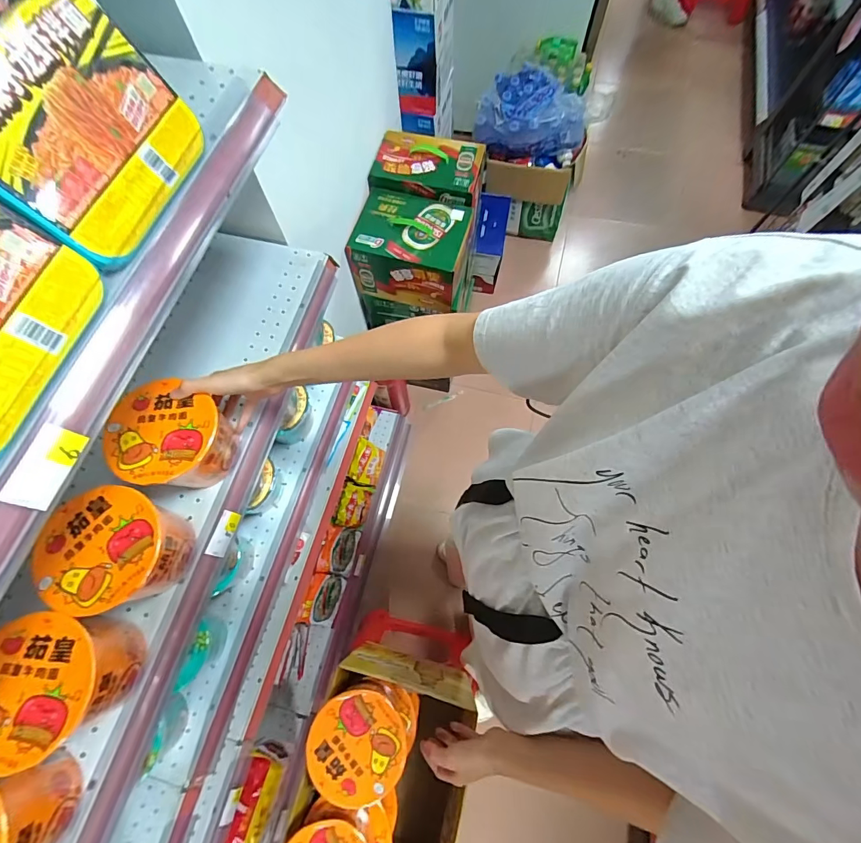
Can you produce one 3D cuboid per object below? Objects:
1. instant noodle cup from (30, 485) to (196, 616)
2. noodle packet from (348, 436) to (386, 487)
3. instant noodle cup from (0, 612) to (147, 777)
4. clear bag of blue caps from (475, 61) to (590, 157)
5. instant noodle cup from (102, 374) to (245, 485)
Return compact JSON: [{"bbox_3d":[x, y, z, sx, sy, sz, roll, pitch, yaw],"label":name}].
[{"bbox_3d":[-0.367,0.154,0.484,0.123,0.101,0.128,0,69,1],"label":"instant noodle cup"},{"bbox_3d":[-0.194,0.128,1.250,0.034,0.104,0.135,-6,60,47],"label":"noodle packet"},{"bbox_3d":[-0.400,0.278,0.434,0.125,0.100,0.125,0,69,1],"label":"instant noodle cup"},{"bbox_3d":[0.356,-1.144,1.459,0.376,0.182,0.277,2,70,2],"label":"clear bag of blue caps"},{"bbox_3d":[-0.329,0.029,0.530,0.122,0.100,0.119,0,69,1],"label":"instant noodle cup"}]

